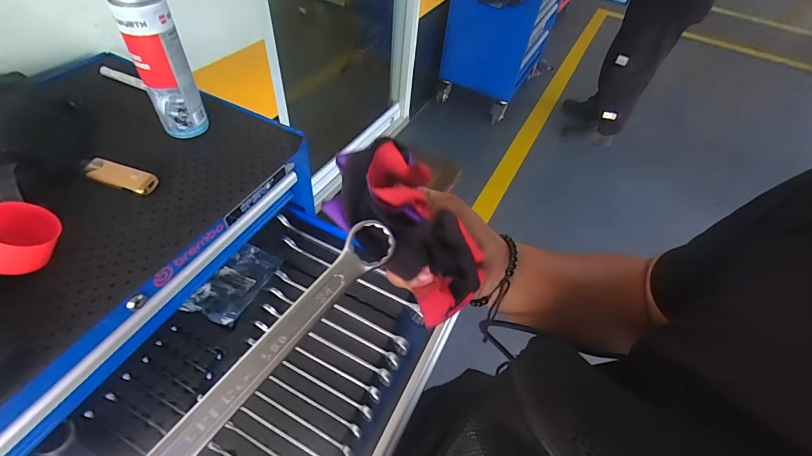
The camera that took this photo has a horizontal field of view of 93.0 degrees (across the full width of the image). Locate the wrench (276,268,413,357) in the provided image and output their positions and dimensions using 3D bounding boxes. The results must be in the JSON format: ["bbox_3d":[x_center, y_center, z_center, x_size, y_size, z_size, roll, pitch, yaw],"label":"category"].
[{"bbox_3d":[-0.102,0.126,0.607,0.244,0.017,0.020,26,52,15],"label":"wrench"}]

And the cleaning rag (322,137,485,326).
[{"bbox_3d":[0.004,0.006,0.290,0.147,0.054,0.066,53,53,-15],"label":"cleaning rag"}]

